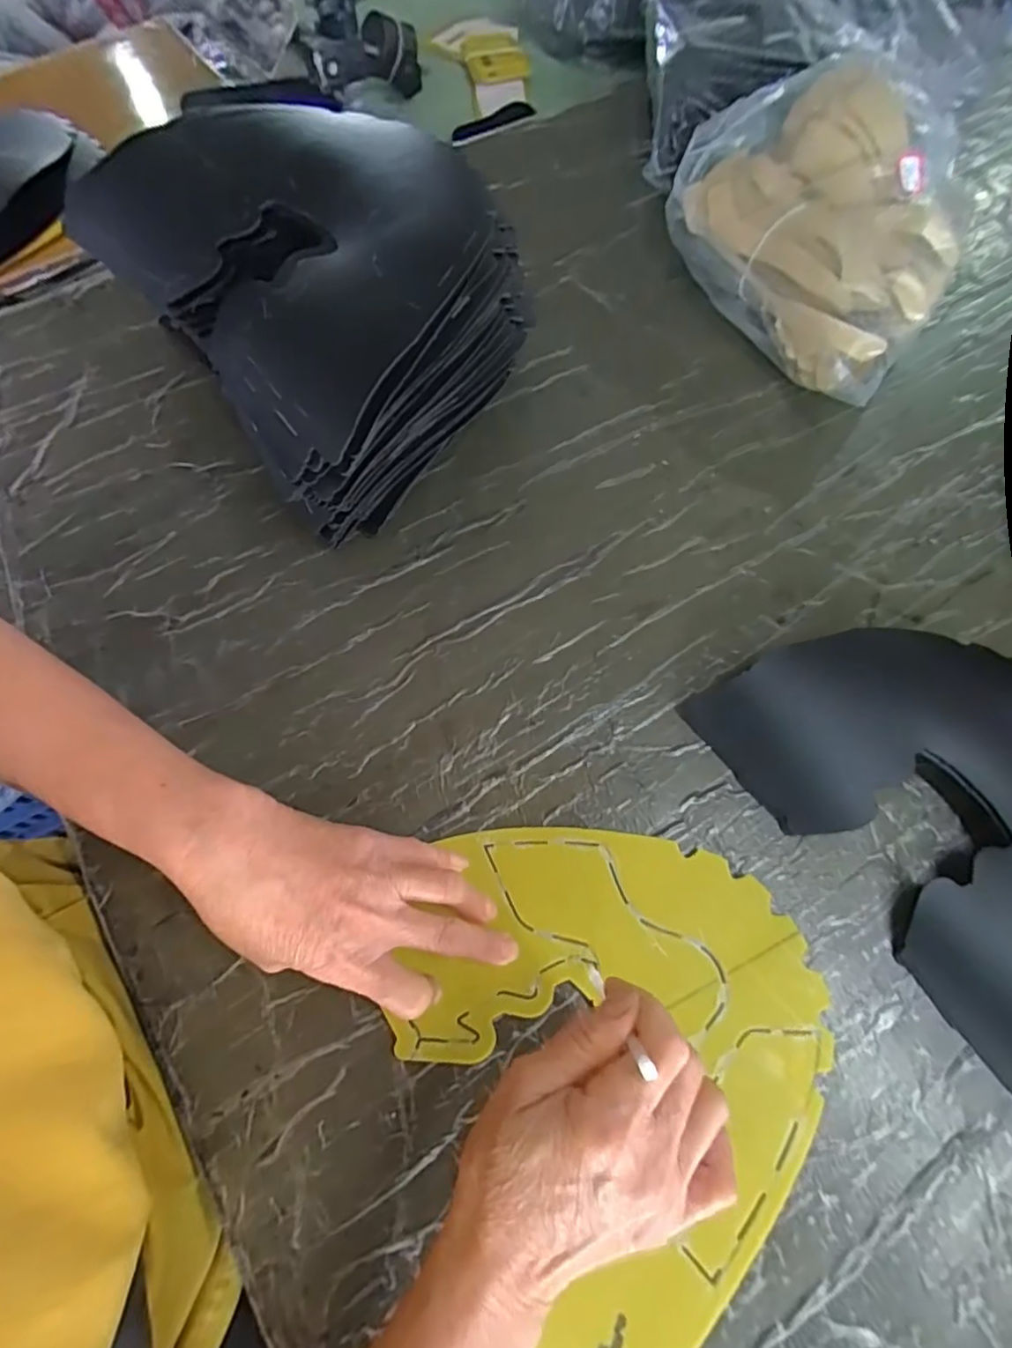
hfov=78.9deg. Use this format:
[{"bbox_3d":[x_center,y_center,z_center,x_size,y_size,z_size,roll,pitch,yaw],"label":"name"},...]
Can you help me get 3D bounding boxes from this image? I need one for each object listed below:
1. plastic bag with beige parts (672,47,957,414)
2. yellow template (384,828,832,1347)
[{"bbox_3d":[0.260,-0.365,0.485,0.196,0.057,0.268,-37,75,18],"label":"plastic bag with beige parts"},{"bbox_3d":[0.062,0.191,0.318,0.210,0.006,0.248,-22,67,-10],"label":"yellow template"}]

